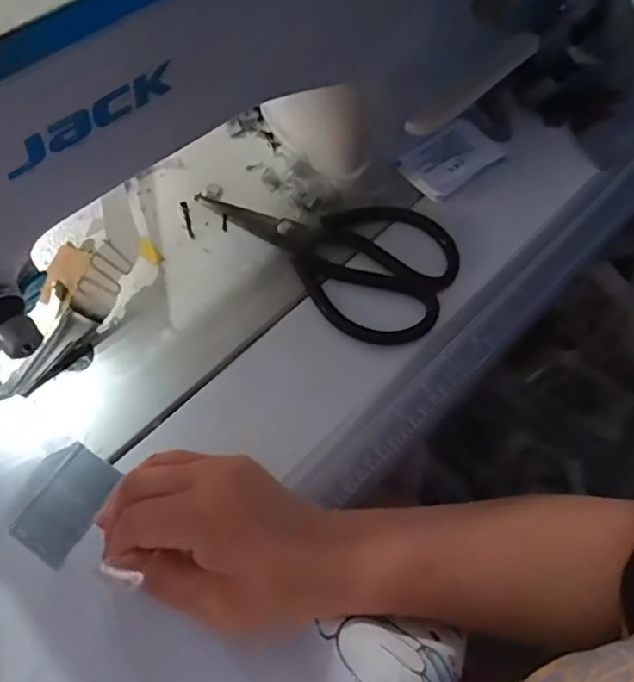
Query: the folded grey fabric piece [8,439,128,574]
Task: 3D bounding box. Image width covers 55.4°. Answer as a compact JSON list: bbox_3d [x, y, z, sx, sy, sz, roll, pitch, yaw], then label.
[{"bbox_3d":[-0.141,0.091,0.341,0.037,0.004,0.060,28,69,10],"label":"folded grey fabric piece"}]

